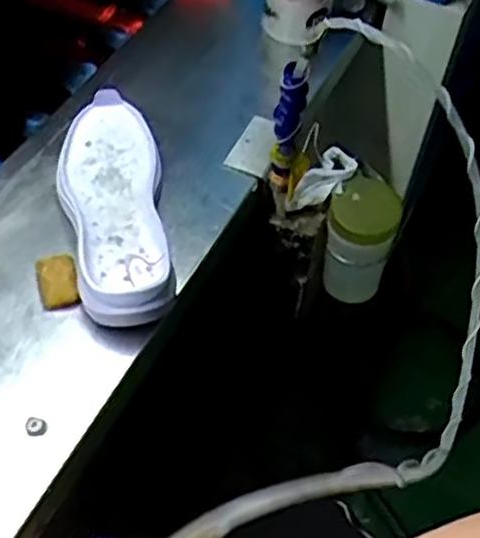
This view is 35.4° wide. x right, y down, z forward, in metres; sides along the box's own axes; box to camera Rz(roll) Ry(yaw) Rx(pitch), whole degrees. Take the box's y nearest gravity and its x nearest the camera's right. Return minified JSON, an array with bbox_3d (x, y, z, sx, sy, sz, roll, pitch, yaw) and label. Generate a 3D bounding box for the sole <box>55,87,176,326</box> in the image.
[{"bbox_3d":[-0.118,-0.061,0.712,0.099,0.041,0.270,-8,53,-10],"label":"sole"}]

